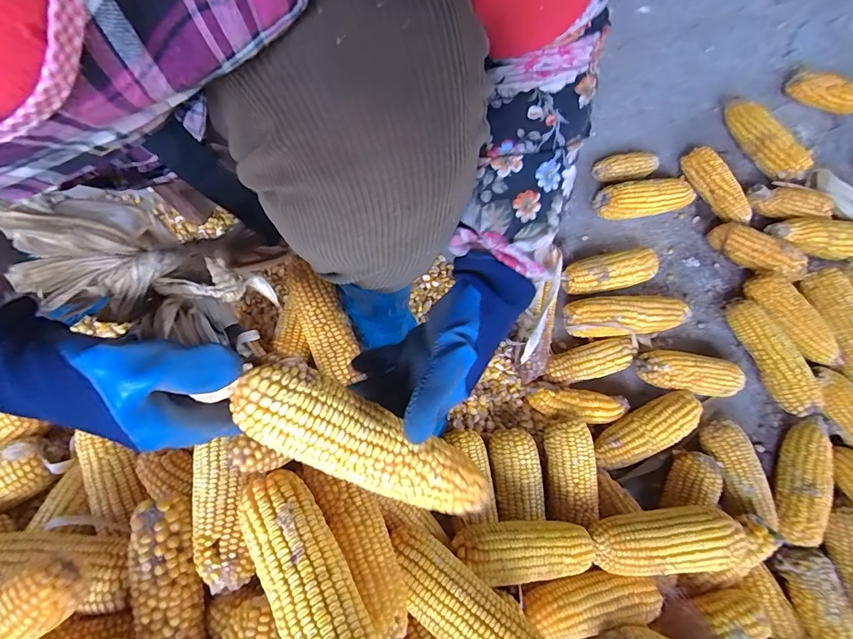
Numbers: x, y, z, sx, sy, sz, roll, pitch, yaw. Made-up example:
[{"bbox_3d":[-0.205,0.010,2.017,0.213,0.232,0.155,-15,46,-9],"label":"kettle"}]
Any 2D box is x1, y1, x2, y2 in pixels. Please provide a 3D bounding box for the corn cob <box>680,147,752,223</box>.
[{"bbox_3d":[0.466,-0.215,0.685,0.053,0.053,0.144,-32,71,-12],"label":"corn cob"}]

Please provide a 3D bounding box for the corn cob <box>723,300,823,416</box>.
[{"bbox_3d":[0.479,0.051,0.594,0.045,0.054,0.172,-18,69,-7],"label":"corn cob"}]

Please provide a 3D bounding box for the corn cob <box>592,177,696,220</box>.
[{"bbox_3d":[0.350,-0.188,0.677,0.157,0.061,0.052,-10,68,-3],"label":"corn cob"}]

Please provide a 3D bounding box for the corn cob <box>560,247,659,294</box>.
[{"bbox_3d":[0.268,-0.064,0.630,0.137,0.062,0.057,-18,69,-7],"label":"corn cob"}]

